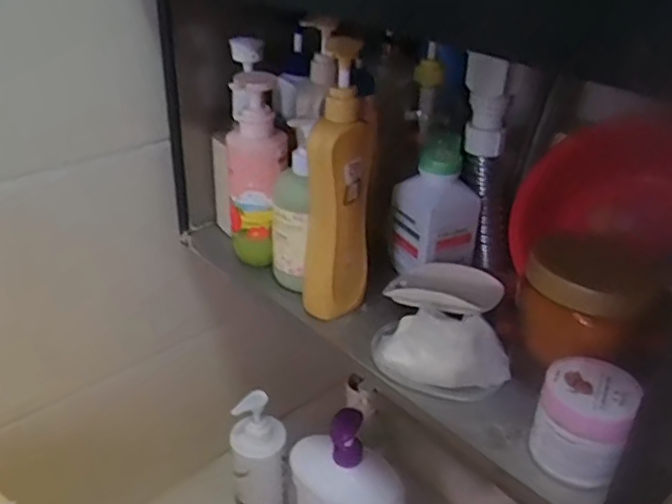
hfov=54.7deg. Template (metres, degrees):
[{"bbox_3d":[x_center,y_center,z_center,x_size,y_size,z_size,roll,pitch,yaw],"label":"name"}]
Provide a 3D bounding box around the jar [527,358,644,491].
[{"bbox_3d":[0.187,0.125,0.492,0.064,0.068,0.065,2,31,-1],"label":"jar"}]

